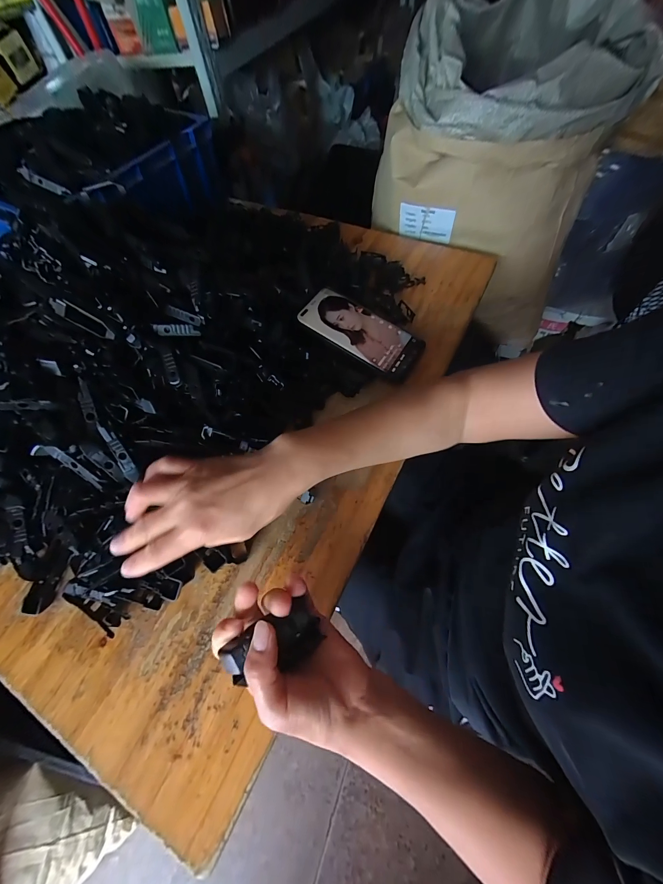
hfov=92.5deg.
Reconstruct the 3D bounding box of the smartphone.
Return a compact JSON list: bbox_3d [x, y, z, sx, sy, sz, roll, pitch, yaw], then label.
[{"bbox_3d":[0.039,-0.144,0.416,0.160,0.008,0.078,32,68,6],"label":"smartphone"}]

